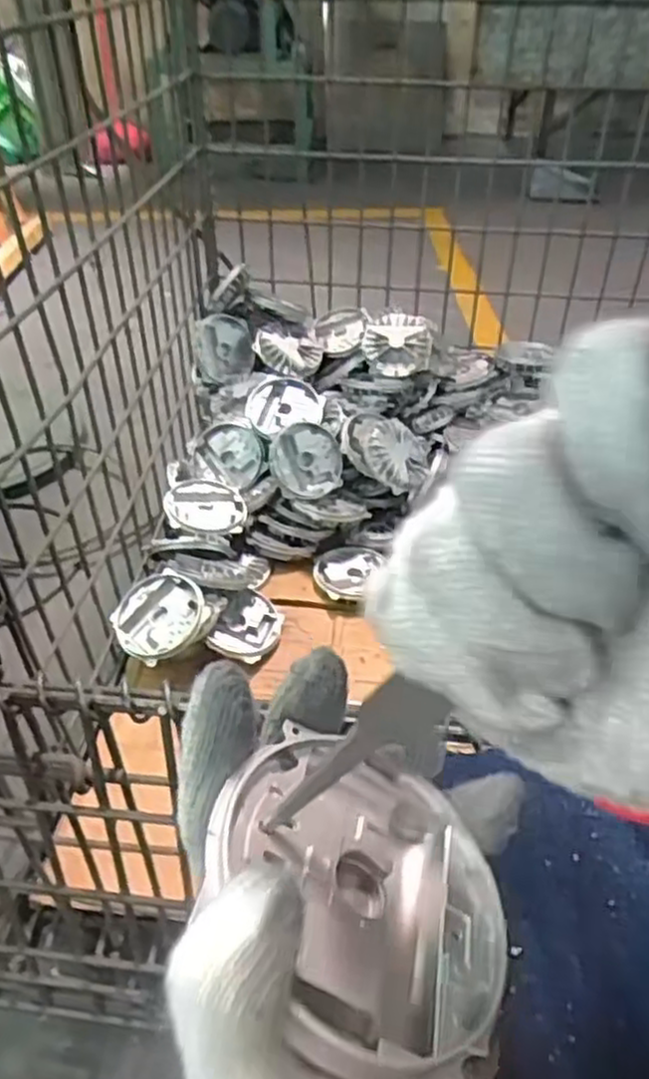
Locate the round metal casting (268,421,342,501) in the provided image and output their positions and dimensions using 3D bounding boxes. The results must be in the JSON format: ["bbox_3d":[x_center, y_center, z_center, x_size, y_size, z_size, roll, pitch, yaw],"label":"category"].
[{"bbox_3d":[-0.025,-0.114,1.094,0.104,0.023,0.110,4,79,-23],"label":"round metal casting"}]

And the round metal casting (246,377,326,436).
[{"bbox_3d":[-0.060,-0.207,1.142,0.115,0.023,0.093,-19,73,-10],"label":"round metal casting"}]

